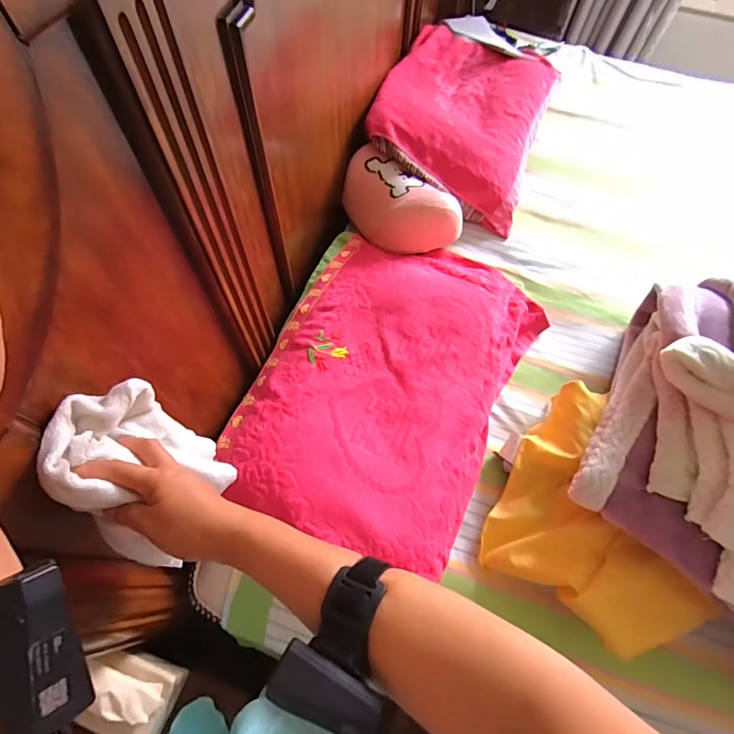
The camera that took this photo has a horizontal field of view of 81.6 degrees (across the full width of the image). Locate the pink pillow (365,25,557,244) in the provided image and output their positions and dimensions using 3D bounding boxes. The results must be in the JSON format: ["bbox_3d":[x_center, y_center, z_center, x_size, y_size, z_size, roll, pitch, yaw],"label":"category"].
[{"bbox_3d":[0.239,-0.614,1.025,0.378,0.143,0.567,19,65,7],"label":"pink pillow"}]

